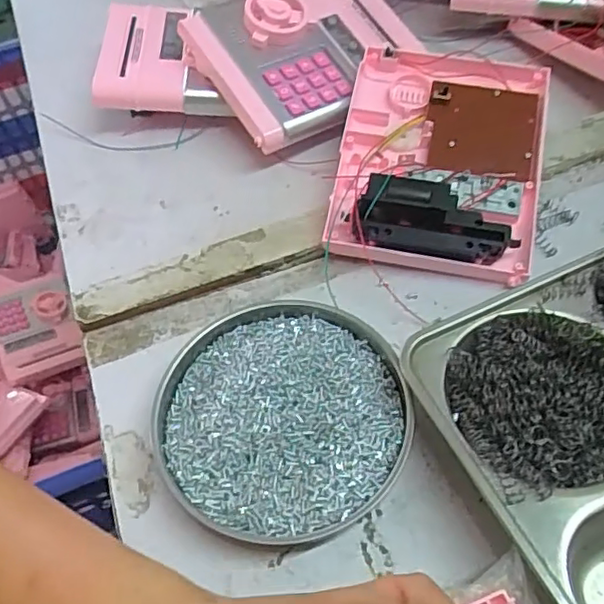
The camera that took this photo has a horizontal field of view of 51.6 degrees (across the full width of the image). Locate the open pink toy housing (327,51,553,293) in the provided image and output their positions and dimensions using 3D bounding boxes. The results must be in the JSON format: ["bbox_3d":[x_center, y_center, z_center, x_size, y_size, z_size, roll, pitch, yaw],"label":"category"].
[{"bbox_3d":[0.092,-0.098,0.422,0.129,0.045,0.156,10,57,12],"label":"open pink toy housing"}]

